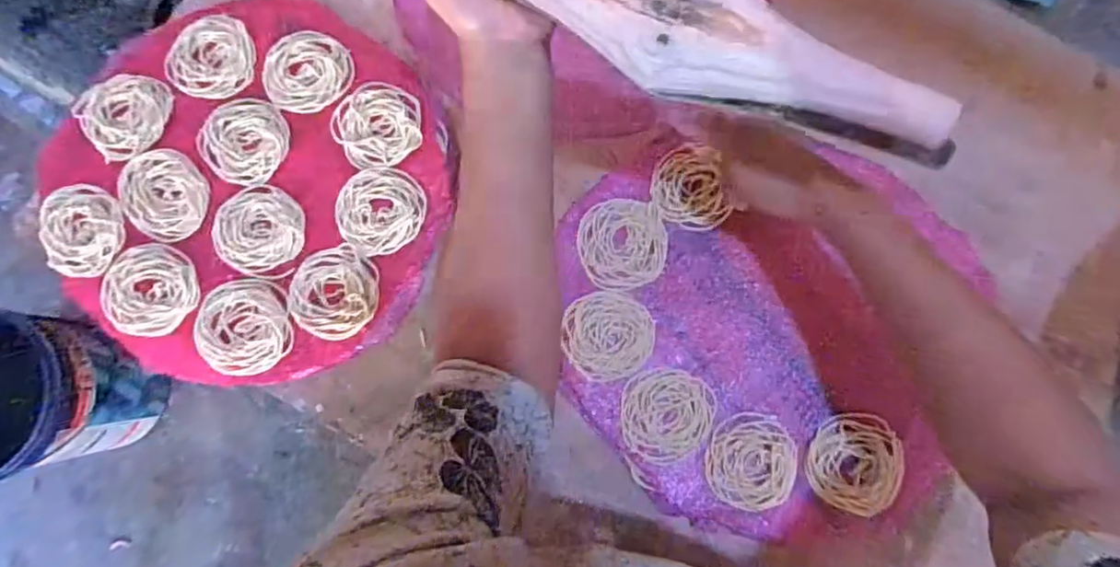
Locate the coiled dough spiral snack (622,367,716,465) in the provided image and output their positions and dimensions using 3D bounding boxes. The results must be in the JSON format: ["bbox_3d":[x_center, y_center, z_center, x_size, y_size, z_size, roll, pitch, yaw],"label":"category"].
[{"bbox_3d":[0.089,0.110,0.509,0.074,0.004,0.075,0,80,-1],"label":"coiled dough spiral snack"}]

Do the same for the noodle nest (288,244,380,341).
[{"bbox_3d":[-0.191,0.007,0.518,0.072,0.011,0.078,0,80,-1],"label":"noodle nest"}]

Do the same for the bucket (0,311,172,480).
[{"bbox_3d":[-1.003,0.217,1.188,0.247,0.426,0.276,0,80,1],"label":"bucket"}]

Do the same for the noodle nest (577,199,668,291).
[{"bbox_3d":[0.055,-0.034,0.530,0.073,0.004,0.077,0,80,-1],"label":"noodle nest"}]

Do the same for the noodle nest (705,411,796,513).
[{"bbox_3d":[0.157,0.145,0.502,0.071,0.006,0.074,18,80,2],"label":"noodle nest"}]

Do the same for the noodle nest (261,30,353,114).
[{"bbox_3d":[-0.225,-0.189,0.547,0.075,0.007,0.076,0,80,-1],"label":"noodle nest"}]

